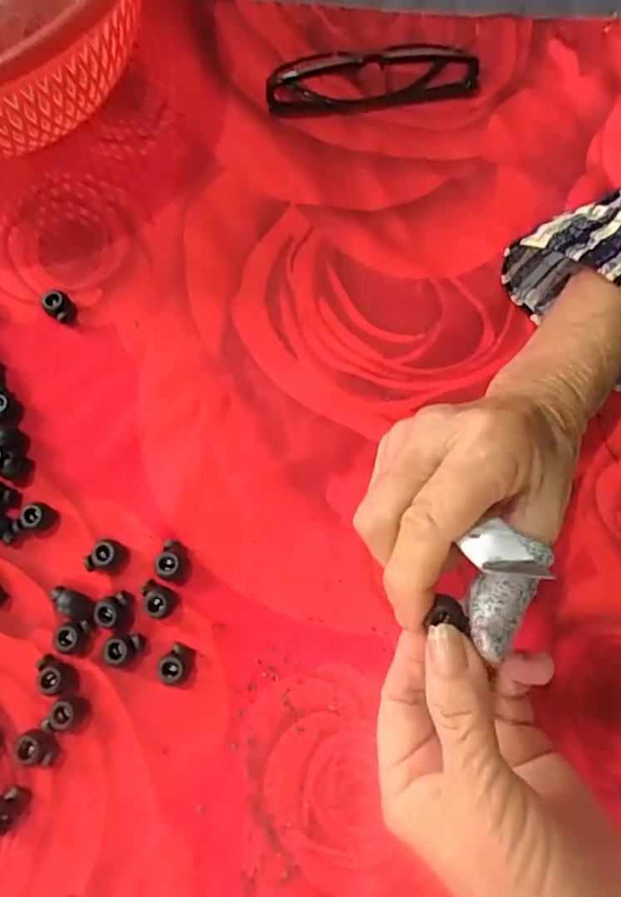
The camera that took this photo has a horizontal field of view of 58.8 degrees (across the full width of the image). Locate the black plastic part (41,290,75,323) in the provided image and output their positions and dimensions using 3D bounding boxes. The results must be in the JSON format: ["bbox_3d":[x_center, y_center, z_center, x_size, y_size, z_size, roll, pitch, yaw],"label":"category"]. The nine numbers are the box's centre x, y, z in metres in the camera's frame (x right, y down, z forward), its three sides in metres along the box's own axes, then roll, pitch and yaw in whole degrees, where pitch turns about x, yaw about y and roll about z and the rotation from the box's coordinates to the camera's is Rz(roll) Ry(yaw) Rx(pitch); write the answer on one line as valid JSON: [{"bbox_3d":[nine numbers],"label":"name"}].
[{"bbox_3d":[-0.146,-0.082,0.320,0.014,0.011,0.017,-42,77,-10],"label":"black plastic part"}]

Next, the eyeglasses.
[{"bbox_3d":[0.039,-0.244,0.355,0.135,0.025,0.041,-8,74,0],"label":"eyeglasses"}]

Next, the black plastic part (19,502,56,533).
[{"bbox_3d":[-0.142,0.036,0.285,0.013,0.011,0.015,11,74,5],"label":"black plastic part"}]

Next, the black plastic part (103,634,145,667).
[{"bbox_3d":[-0.091,0.099,0.270,0.016,0.011,0.014,-8,74,0],"label":"black plastic part"}]

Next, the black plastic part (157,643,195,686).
[{"bbox_3d":[-0.065,0.105,0.268,0.014,0.013,0.017,26,76,9],"label":"black plastic part"}]

